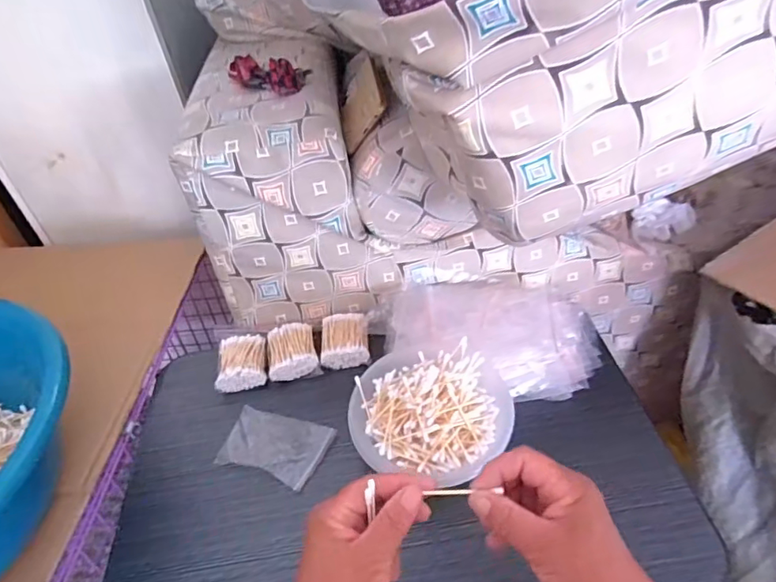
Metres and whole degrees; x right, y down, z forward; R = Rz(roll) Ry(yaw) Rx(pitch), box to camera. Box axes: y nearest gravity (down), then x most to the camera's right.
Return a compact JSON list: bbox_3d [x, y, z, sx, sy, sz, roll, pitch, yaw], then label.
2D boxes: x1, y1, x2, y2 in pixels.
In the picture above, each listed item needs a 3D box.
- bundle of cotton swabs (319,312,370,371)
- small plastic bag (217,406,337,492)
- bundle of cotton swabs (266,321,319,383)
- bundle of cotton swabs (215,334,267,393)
[{"bbox_3d":[-0.057,0.064,0.689,0.060,0.025,0.080,-7,42,-1],"label":"bundle of cotton swabs"},{"bbox_3d":[-0.129,0.176,0.589,0.117,0.006,0.071,11,45,18],"label":"small plastic bag"},{"bbox_3d":[-0.126,0.078,0.679,0.061,0.029,0.082,-10,42,-4],"label":"bundle of cotton swabs"},{"bbox_3d":[-0.190,0.093,0.672,0.061,0.031,0.072,-10,42,-4],"label":"bundle of cotton swabs"}]

